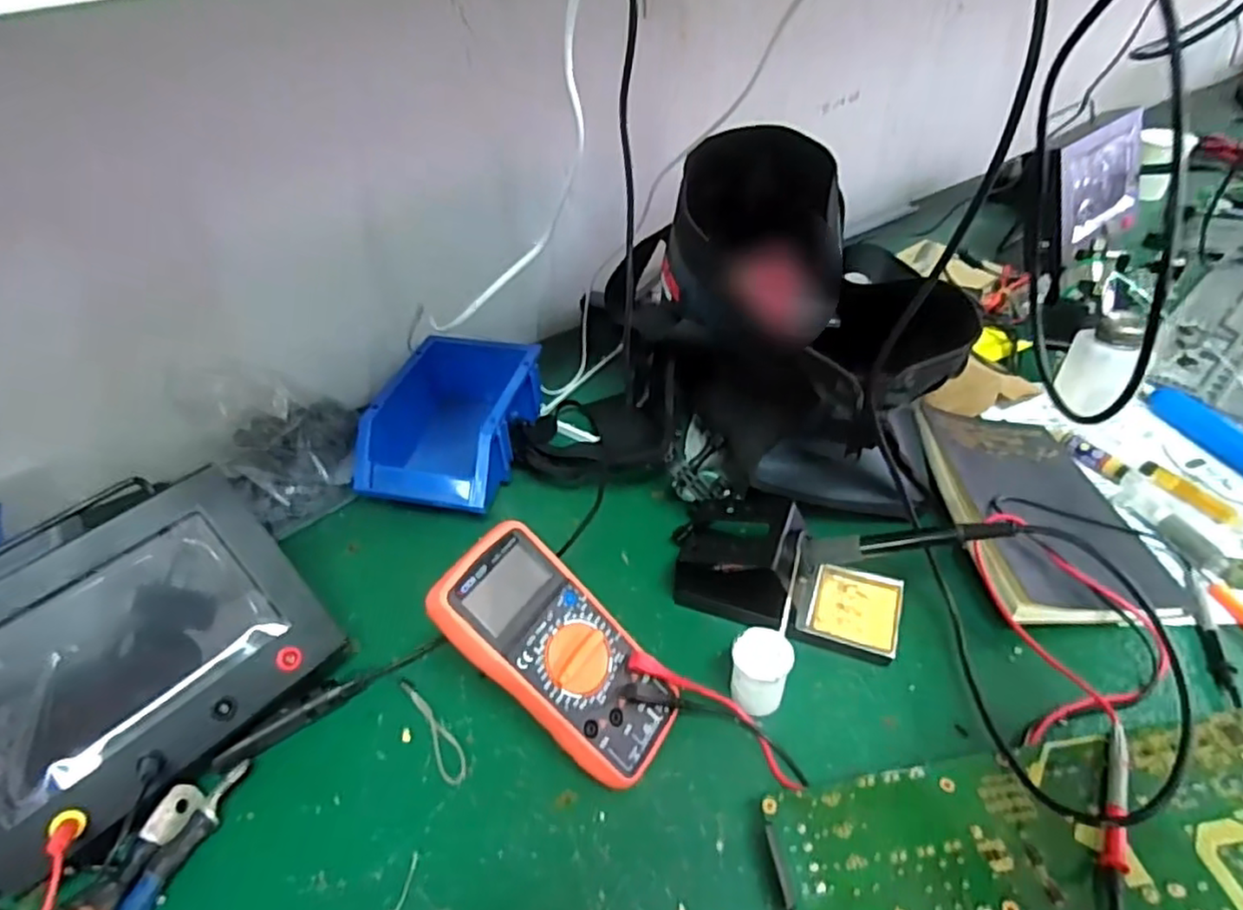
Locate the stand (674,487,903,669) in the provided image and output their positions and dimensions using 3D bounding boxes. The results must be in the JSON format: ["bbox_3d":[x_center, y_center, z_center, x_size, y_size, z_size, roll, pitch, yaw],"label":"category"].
[{"bbox_3d":[0.117,0.090,0.491,0.166,0.069,0.085,12,44,17],"label":"stand"}]

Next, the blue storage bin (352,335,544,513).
[{"bbox_3d":[-0.151,-0.031,0.632,0.127,0.076,0.181,5,42,10],"label":"blue storage bin"}]

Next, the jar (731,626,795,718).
[{"bbox_3d":[0.090,0.144,0.442,0.036,0.053,0.036,-2,41,2],"label":"jar"}]

